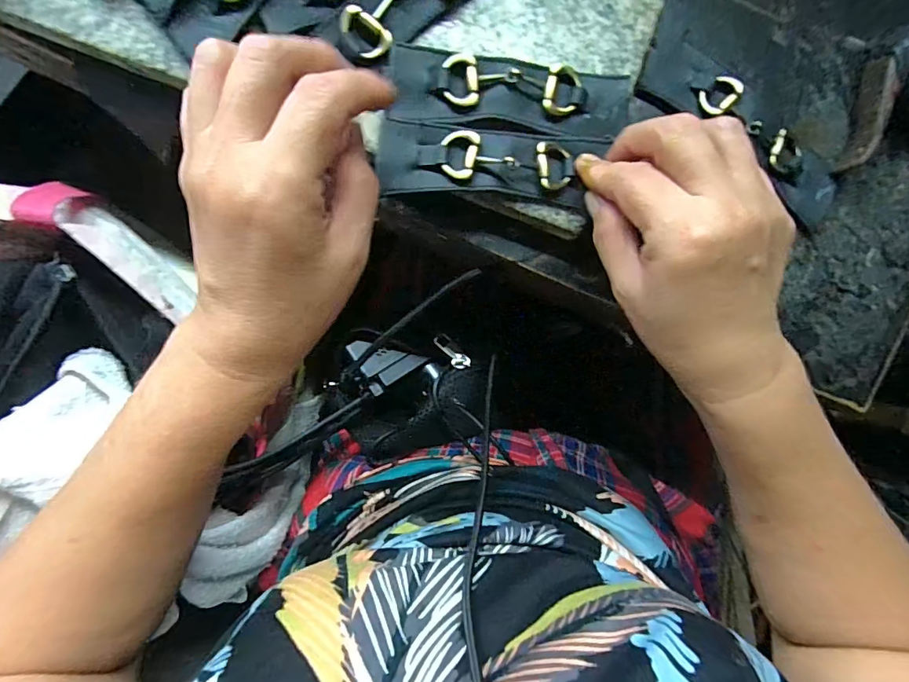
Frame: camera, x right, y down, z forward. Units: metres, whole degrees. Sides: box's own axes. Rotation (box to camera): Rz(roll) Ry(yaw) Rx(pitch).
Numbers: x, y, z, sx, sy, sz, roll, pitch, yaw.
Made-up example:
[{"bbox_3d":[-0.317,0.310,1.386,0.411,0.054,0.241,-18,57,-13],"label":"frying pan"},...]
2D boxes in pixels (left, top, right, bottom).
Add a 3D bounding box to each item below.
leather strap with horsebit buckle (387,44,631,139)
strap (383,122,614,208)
[{"bbox_3d":[0.030,-0.128,0.242,0.123,0.009,0.034,3,92,-5],"label":"leather strap with horsebit buckle"},{"bbox_3d":[0.020,-0.094,0.244,0.115,0.010,0.037,1,94,-6],"label":"strap"}]

